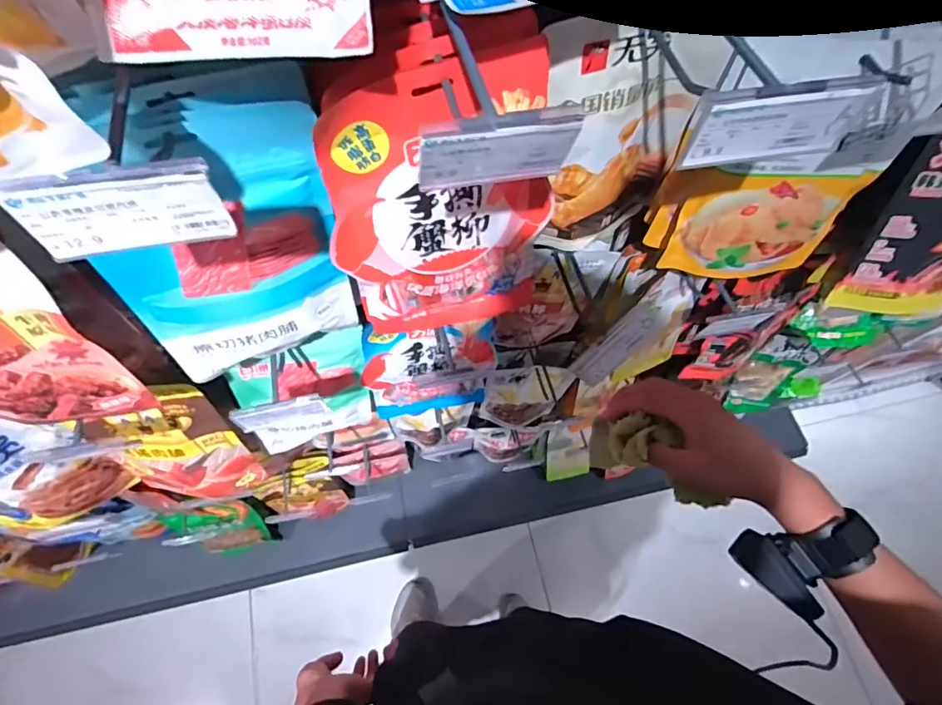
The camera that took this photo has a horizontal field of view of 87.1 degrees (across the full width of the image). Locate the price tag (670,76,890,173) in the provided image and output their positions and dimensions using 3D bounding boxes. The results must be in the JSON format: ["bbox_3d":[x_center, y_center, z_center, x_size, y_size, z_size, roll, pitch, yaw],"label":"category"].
[{"bbox_3d":[0.169,-0.129,0.277,0.109,0.047,0.012,-10,63,-9],"label":"price tag"}]

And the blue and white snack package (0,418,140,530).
[{"bbox_3d":[-0.554,0.149,0.597,0.152,0.250,0.026,-26,55,-12],"label":"blue and white snack package"}]

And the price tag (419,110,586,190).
[{"bbox_3d":[0.014,-0.101,0.251,0.078,0.045,0.009,-11,67,-7],"label":"price tag"}]

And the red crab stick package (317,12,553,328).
[{"bbox_3d":[-0.023,-0.120,0.423,0.184,0.275,0.043,-15,54,-13],"label":"red crab stick package"}]

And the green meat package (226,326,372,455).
[{"bbox_3d":[-0.216,0.061,0.661,0.158,0.224,0.018,-12,54,-16],"label":"green meat package"}]

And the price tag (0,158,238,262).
[{"bbox_3d":[-0.156,-0.064,0.226,0.081,0.044,0.009,-12,67,-8],"label":"price tag"}]

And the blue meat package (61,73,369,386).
[{"bbox_3d":[-0.185,-0.078,0.388,0.158,0.249,0.038,-22,57,-17],"label":"blue meat package"}]

